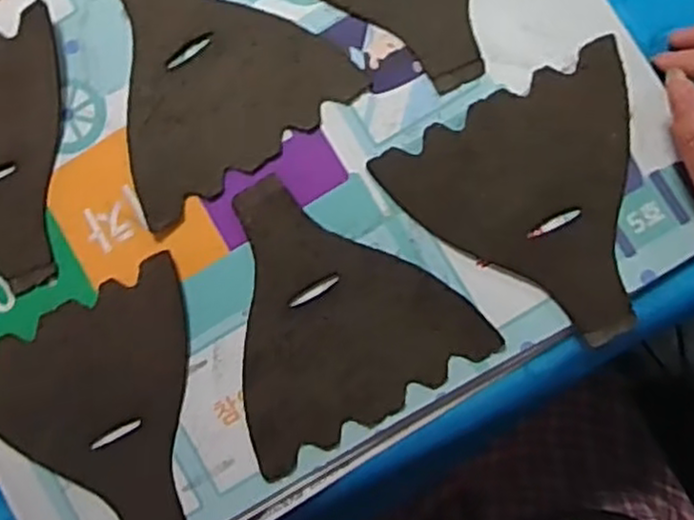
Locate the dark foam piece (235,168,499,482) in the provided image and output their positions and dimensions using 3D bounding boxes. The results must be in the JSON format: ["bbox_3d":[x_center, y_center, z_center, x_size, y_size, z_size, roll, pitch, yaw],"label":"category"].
[{"bbox_3d":[-0.012,0.020,0.365,0.124,0.004,0.129,-29,85,3],"label":"dark foam piece"}]

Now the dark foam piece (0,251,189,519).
[{"bbox_3d":[-0.119,0.086,0.369,0.121,0.005,0.134,-26,85,3],"label":"dark foam piece"}]

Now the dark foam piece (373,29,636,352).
[{"bbox_3d":[0.100,-0.023,0.360,0.125,0.004,0.127,-29,85,3],"label":"dark foam piece"}]

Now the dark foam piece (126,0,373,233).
[{"bbox_3d":[-0.077,-0.106,0.380,0.127,0.004,0.129,-33,85,3],"label":"dark foam piece"}]

